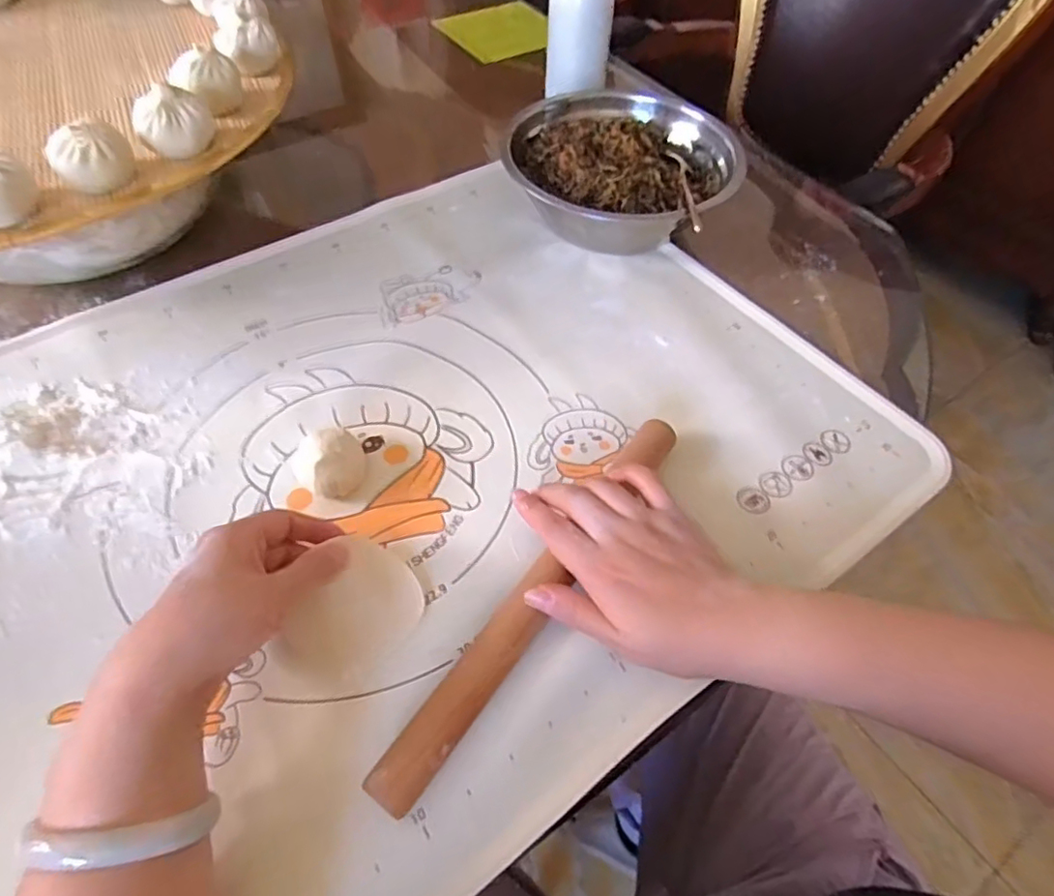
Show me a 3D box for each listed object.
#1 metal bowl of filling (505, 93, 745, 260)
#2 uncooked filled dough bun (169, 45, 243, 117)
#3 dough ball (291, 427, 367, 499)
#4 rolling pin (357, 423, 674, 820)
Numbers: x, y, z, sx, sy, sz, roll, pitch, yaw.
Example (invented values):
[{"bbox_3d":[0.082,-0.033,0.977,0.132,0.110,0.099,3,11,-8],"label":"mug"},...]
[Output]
[{"bbox_3d":[0.084,-0.246,0.550,0.201,0.074,0.185,20,56,12],"label":"metal bowl of filling"},{"bbox_3d":[-0.221,-0.251,0.424,0.043,0.032,0.044,-20,58,-15],"label":"uncooked filled dough bun"},{"bbox_3d":[-0.127,0.011,0.396,0.044,0.028,0.040,1,56,-1],"label":"dough ball"},{"bbox_3d":[0.011,0.075,0.346,0.025,0.020,0.271,31,59,18],"label":"rolling pin"}]

